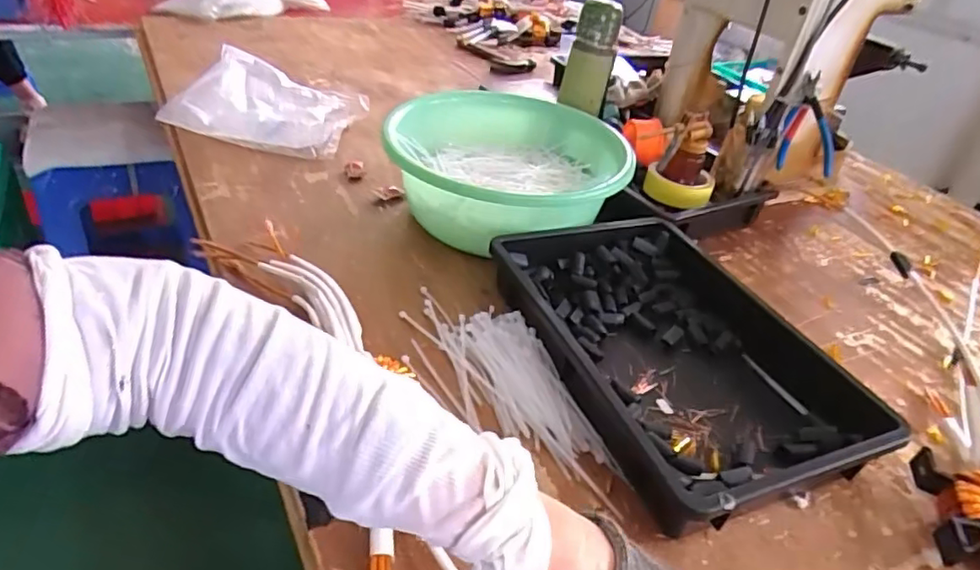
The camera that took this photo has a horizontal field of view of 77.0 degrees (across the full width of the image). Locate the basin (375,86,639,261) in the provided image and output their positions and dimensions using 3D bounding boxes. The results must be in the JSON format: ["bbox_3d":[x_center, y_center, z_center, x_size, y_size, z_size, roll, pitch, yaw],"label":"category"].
[{"bbox_3d":[0.028,-0.149,0.807,0.290,0.106,0.313,5,35,-3],"label":"basin"}]

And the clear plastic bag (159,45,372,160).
[{"bbox_3d":[-0.330,-0.283,0.939,0.243,0.092,0.207,7,35,0],"label":"clear plastic bag"}]

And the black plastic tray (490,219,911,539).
[{"bbox_3d":[0.190,0.060,0.628,0.273,0.067,0.369,-10,39,-22],"label":"black plastic tray"}]

